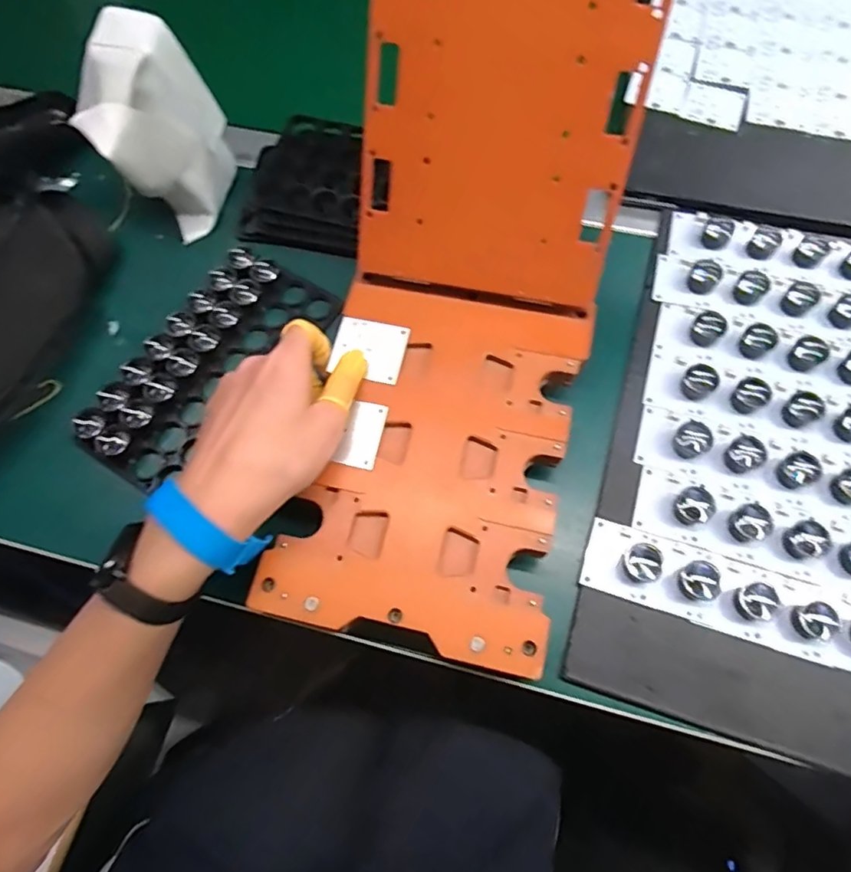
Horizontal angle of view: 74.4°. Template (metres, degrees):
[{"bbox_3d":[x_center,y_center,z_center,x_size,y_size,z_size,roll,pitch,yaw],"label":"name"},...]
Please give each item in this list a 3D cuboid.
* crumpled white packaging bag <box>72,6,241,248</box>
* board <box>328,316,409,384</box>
[{"bbox_3d":[-0.205,-0.227,0.418,0.083,0.110,0.096,7,70,5],"label":"crumpled white packaging bag"},{"bbox_3d":[-0.038,-0.059,0.381,0.048,0.005,0.044,11,70,6],"label":"board"}]

